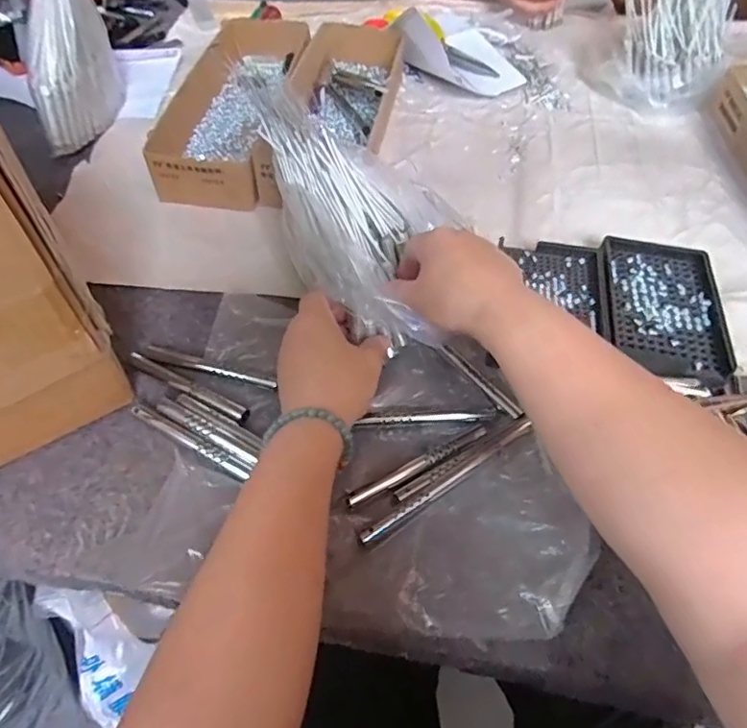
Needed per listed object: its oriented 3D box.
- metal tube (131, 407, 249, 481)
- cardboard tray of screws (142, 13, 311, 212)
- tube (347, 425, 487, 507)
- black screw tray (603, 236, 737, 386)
[{"bbox_3d":[-0.129,0.054,0.387,0.097,0.006,0.008,26,56,18],"label":"metal tube"},{"bbox_3d":[-0.148,-0.286,0.613,0.103,0.063,0.281,6,52,4],"label":"cardboard tray of screws"},{"bbox_3d":[0.031,0.068,0.383,0.111,0.010,0.012,-25,56,-19],"label":"tube"},{"bbox_3d":[0.234,-0.047,0.455,0.087,0.021,0.141,10,52,6],"label":"black screw tray"}]

